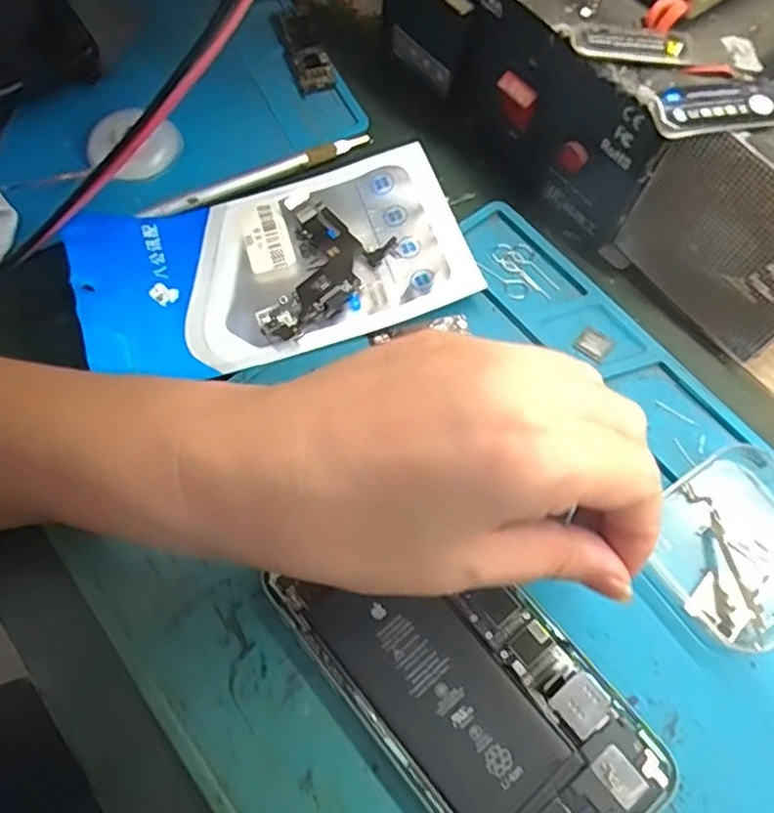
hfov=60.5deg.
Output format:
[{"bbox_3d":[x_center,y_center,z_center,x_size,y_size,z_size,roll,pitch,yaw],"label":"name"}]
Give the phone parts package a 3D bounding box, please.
[{"bbox_3d":[-0.048,-0.065,0.290,0.163,0.019,0.088,-20,69,-9],"label":"phone parts package"}]

